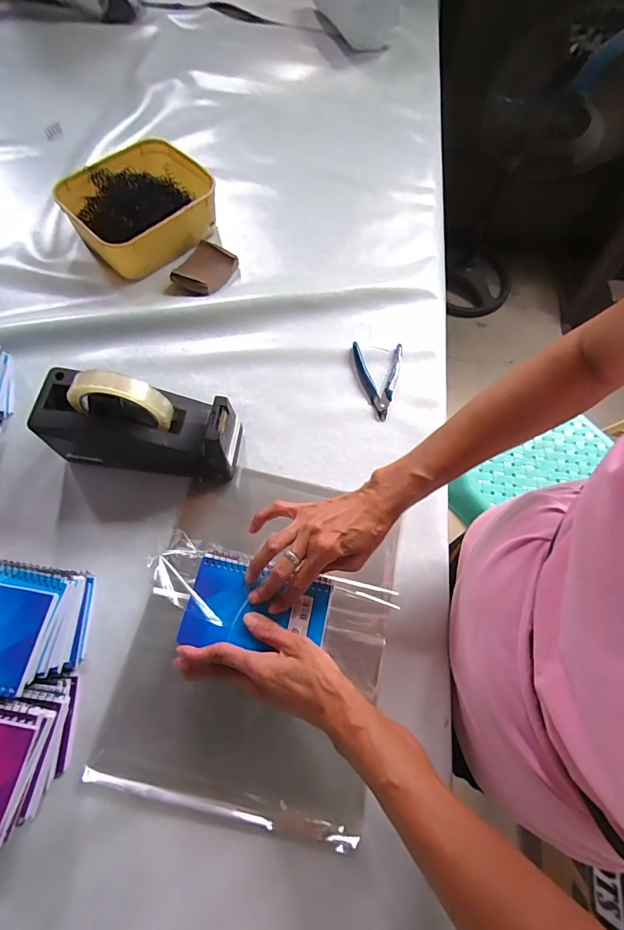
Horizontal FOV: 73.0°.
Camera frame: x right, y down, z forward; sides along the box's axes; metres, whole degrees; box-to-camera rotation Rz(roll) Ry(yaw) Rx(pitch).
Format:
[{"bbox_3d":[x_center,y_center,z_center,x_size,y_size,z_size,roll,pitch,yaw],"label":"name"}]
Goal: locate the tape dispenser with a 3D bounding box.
[{"bbox_3d":[-0.186,-0.046,0.463,0.204,0.125,0.076,6,65,-1],"label":"tape dispenser"}]

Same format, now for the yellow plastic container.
[{"bbox_3d":[-0.254,-0.380,0.632,0.167,0.073,0.194,40,69,14],"label":"yellow plastic container"}]

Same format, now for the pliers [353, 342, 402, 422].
[{"bbox_3d":[0.095,-0.119,0.574,0.067,0.015,0.116,-2,65,-4],"label":"pliers"}]

